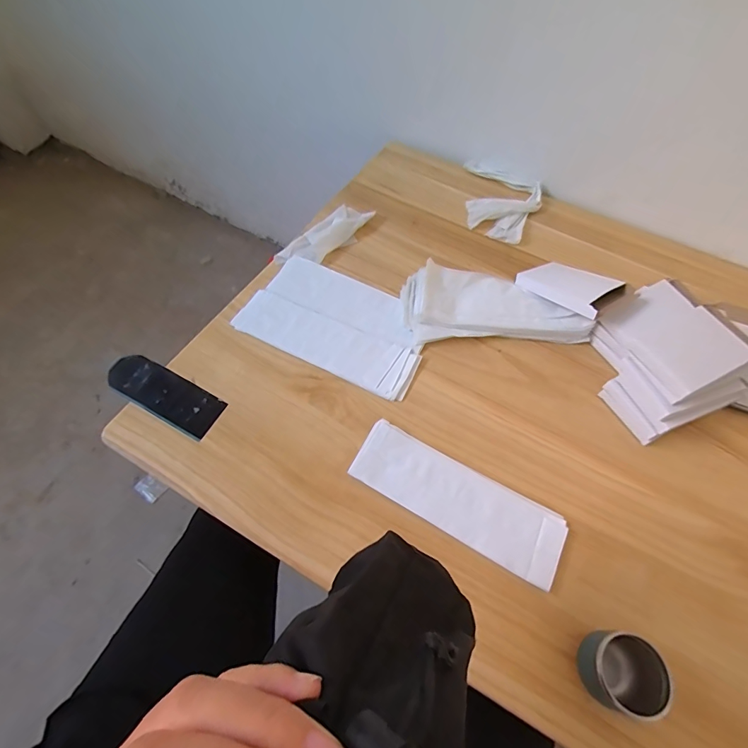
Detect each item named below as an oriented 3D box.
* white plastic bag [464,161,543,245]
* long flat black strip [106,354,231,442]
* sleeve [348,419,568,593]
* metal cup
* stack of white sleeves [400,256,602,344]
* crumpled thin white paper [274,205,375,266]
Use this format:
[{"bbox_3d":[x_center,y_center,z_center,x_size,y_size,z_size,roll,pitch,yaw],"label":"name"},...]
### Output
[{"bbox_3d":[0.242,-0.325,0.751,0.135,0.034,0.203,7,59,1],"label":"white plastic bag"},{"bbox_3d":[-0.280,0.023,0.533,0.174,0.006,0.059,27,61,13],"label":"long flat black strip"},{"bbox_3d":[0.097,0.145,0.479,0.249,0.009,0.080,28,61,13],"label":"sleeve"},{"bbox_3d":[0.228,0.277,0.379,0.067,0.053,0.062,1,59,-2],"label":"metal cup"},{"bbox_3d":[0.176,-0.104,0.608,0.261,0.048,0.111,-1,59,-4],"label":"stack of white sleeves"},{"bbox_3d":[-0.078,-0.231,0.685,0.062,0.021,0.183,40,65,19],"label":"crumpled thin white paper"}]

